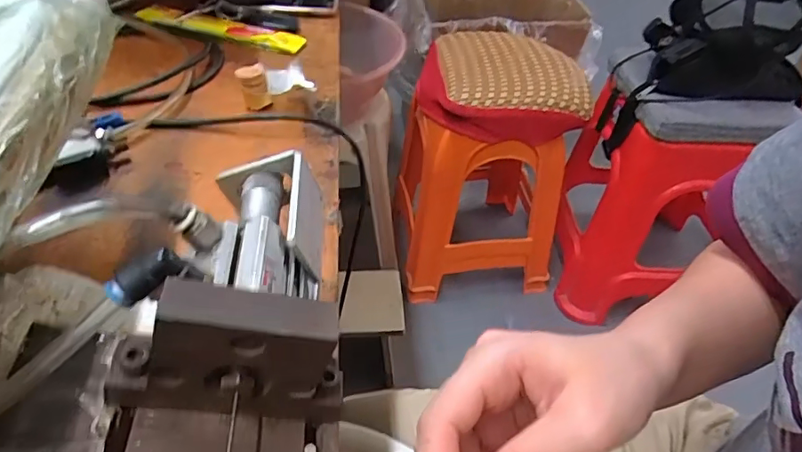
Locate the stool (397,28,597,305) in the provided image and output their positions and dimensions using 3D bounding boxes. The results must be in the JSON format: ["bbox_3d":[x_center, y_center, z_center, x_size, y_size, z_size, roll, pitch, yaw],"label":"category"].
[{"bbox_3d":[0.180,-0.142,1.221,0.327,0.484,0.330,-2,44,-5],"label":"stool"}]

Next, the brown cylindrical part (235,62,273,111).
[{"bbox_3d":[-0.135,-0.128,0.498,0.024,0.032,0.024,-17,47,-20],"label":"brown cylindrical part"}]

